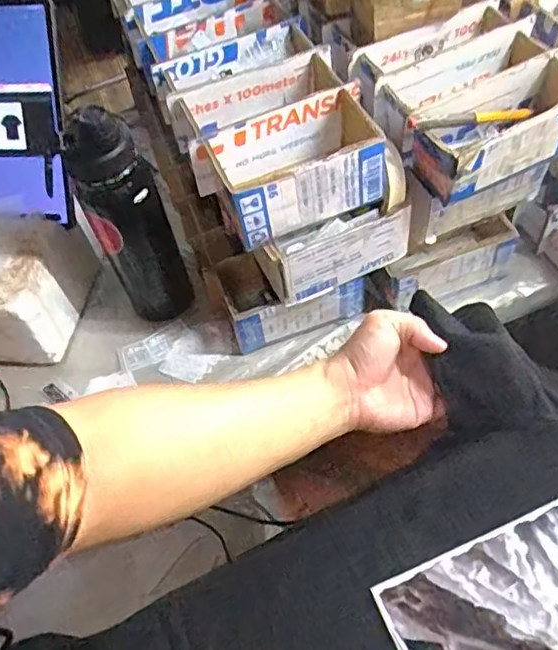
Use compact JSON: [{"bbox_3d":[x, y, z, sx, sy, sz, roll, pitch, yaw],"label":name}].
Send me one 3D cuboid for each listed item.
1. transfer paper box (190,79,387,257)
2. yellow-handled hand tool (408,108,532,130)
[{"bbox_3d":[0.017,-0.153,0.591,0.167,0.075,0.098,-22,56,-10],"label":"transfer paper box"},{"bbox_3d":[0.189,-0.202,0.587,0.174,0.015,0.017,-18,53,-33],"label":"yellow-handled hand tool"}]

